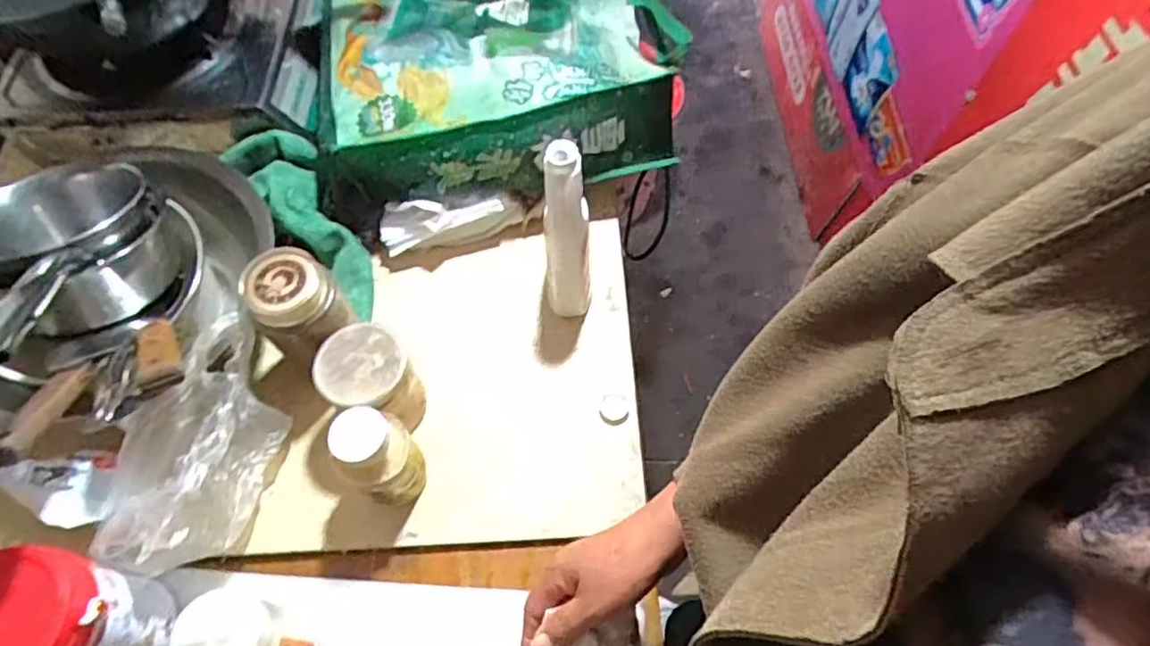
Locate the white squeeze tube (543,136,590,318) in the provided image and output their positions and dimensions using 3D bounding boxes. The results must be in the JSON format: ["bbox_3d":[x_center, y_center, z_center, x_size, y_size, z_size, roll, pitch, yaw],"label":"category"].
[{"bbox_3d":[-0.007,-0.083,0.675,0.050,0.220,0.062,0,61,-3],"label":"white squeeze tube"}]

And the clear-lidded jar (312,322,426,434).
[{"bbox_3d":[-0.195,0.064,0.653,0.081,0.111,0.087,1,61,-2],"label":"clear-lidded jar"}]

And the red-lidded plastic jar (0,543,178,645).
[{"bbox_3d":[-0.390,0.237,0.521,0.090,0.157,0.096,1,61,-2],"label":"red-lidded plastic jar"}]

